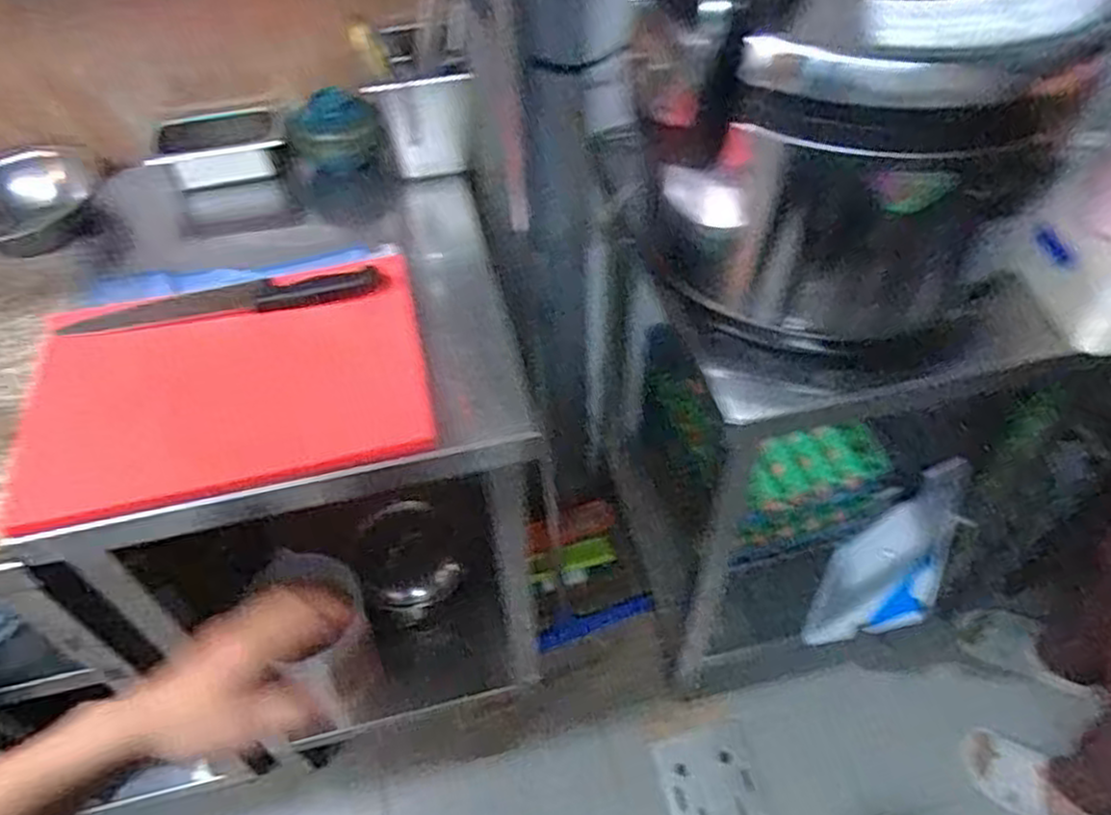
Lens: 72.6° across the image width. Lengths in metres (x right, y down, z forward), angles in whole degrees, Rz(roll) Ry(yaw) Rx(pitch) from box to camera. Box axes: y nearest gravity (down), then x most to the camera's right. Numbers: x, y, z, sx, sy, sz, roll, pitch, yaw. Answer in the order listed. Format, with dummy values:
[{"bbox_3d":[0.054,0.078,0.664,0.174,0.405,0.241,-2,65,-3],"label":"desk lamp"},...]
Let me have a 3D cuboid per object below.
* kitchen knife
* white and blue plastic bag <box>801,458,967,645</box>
[{"bbox_3d":[-0.361,-0.121,0.831,0.337,0.022,0.040,-8,50,-6],"label":"kitchen knife"},{"bbox_3d":[0.574,0.268,1.296,0.080,0.262,0.323,41,56,-5],"label":"white and blue plastic bag"}]

